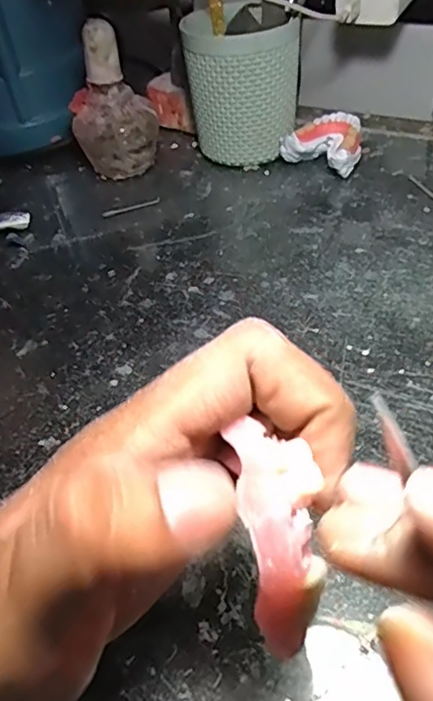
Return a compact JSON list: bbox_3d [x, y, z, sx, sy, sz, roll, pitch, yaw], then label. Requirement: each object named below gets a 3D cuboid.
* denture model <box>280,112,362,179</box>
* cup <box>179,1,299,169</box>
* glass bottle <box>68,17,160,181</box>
[{"bbox_3d":[0.094,-0.176,0.476,0.061,0.036,0.049,22,52,27],"label":"denture model"},{"bbox_3d":[0.022,-0.222,0.478,0.090,0.110,0.077,-7,45,1],"label":"cup"},{"bbox_3d":[-0.090,-0.209,0.473,0.048,0.120,0.058,30,56,32],"label":"glass bottle"}]

